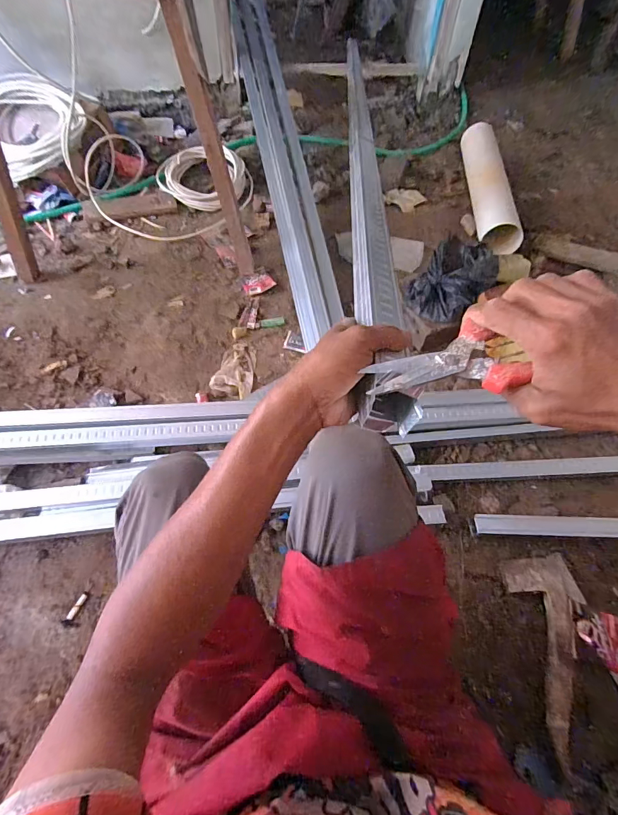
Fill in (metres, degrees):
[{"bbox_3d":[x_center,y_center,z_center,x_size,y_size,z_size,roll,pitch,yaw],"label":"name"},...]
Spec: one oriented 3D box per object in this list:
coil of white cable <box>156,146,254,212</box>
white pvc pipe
[{"bbox_3d":[-0.371,-0.815,1.391,0.336,0.086,0.265,1,76,-6],"label":"coil of white cable"},{"bbox_3d":[0.598,-0.746,1.303,0.107,0.095,0.594,5,57,1],"label":"white pvc pipe"}]

